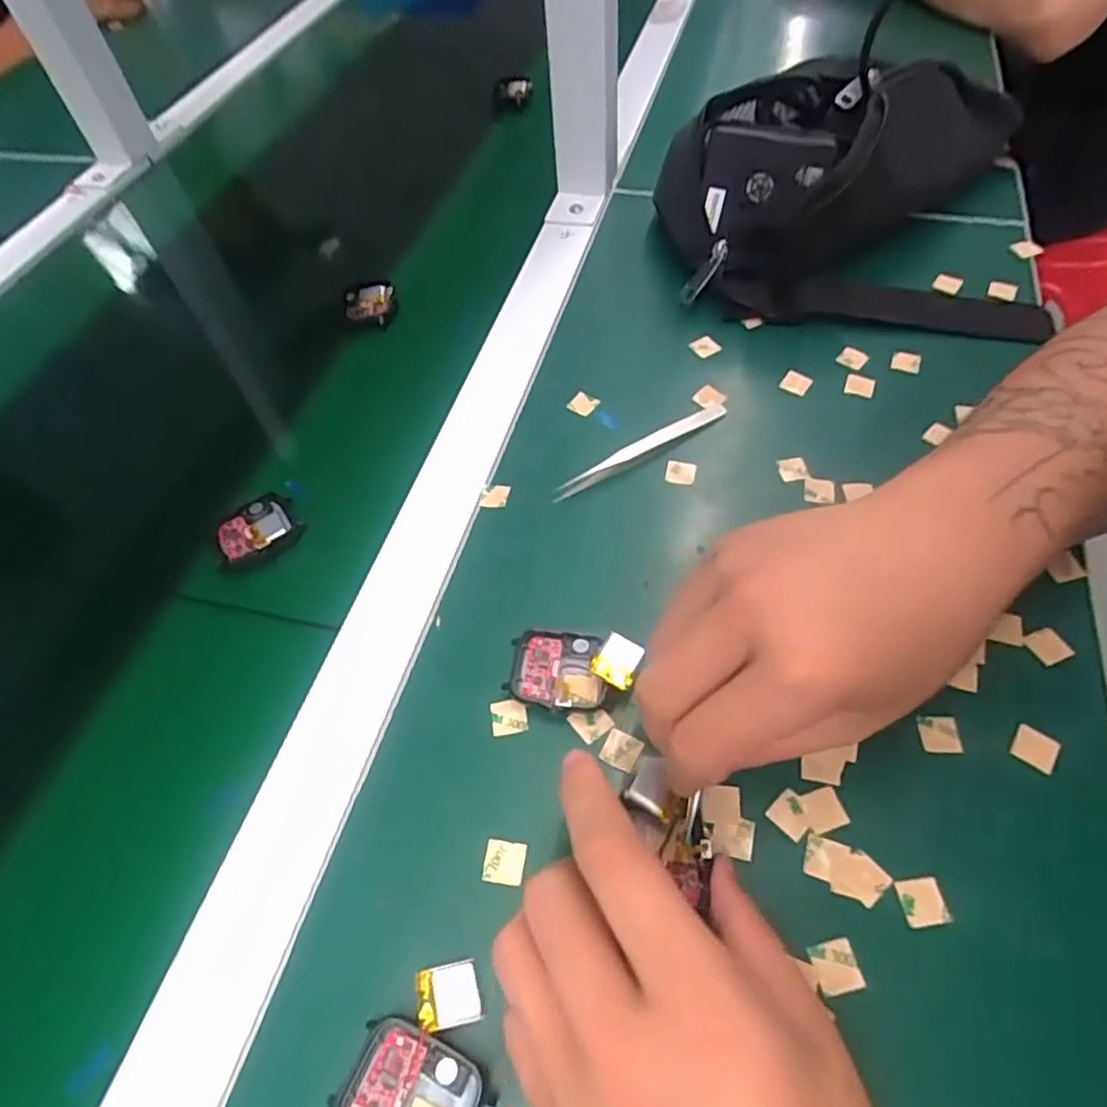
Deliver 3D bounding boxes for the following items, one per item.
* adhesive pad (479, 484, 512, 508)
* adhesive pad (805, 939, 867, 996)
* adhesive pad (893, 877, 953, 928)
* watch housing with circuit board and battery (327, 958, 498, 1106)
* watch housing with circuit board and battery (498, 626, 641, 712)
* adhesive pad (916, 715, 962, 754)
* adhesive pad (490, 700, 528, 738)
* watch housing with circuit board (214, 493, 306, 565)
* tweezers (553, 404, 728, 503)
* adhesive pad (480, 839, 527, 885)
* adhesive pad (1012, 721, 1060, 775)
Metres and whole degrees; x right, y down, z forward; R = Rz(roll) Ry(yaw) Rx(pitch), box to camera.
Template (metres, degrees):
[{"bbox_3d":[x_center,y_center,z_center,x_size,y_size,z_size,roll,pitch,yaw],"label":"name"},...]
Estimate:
[{"bbox_3d":[-0.032,-0.032,0.373,0.015,0.004,0.014,2,60,14],"label":"adhesive pad"},{"bbox_3d":[0.100,0.146,0.242,0.016,0.004,0.015,-13,54,-2],"label":"adhesive pad"},{"bbox_3d":[0.136,0.127,0.251,0.017,0.004,0.016,-9,56,-1],"label":"adhesive pad"},{"bbox_3d":[-0.042,0.169,0.225,0.045,0.009,0.058,19,60,18],"label":"watch housing with circuit board and battery"},{"bbox_3d":[0.008,0.051,0.301,0.055,0.015,0.036,4,57,9],"label":"watch housing with circuit board and battery"},{"bbox_3d":[0.160,0.075,0.283,0.016,0.004,0.015,-1,67,3],"label":"adhesive pad"},{"bbox_3d":[-0.019,0.071,0.300,0.015,0.004,0.015,-10,56,-1],"label":"adhesive pad"},{"bbox_3d":[-0.160,-0.013,0.369,0.041,0.007,0.036,-32,59,-15],"label":"watch housing with circuit board"},{"bbox_3d":[0.051,-0.058,0.381,0.114,0.008,0.016,-30,58,-14],"label":"tweezers"},{"bbox_3d":[-0.019,0.120,0.266,0.016,0.004,0.016,6,57,10],"label":"adhesive pad"},{"bbox_3d":[0.198,0.080,0.280,0.016,0.004,0.015,27,63,22],"label":"adhesive pad"}]

